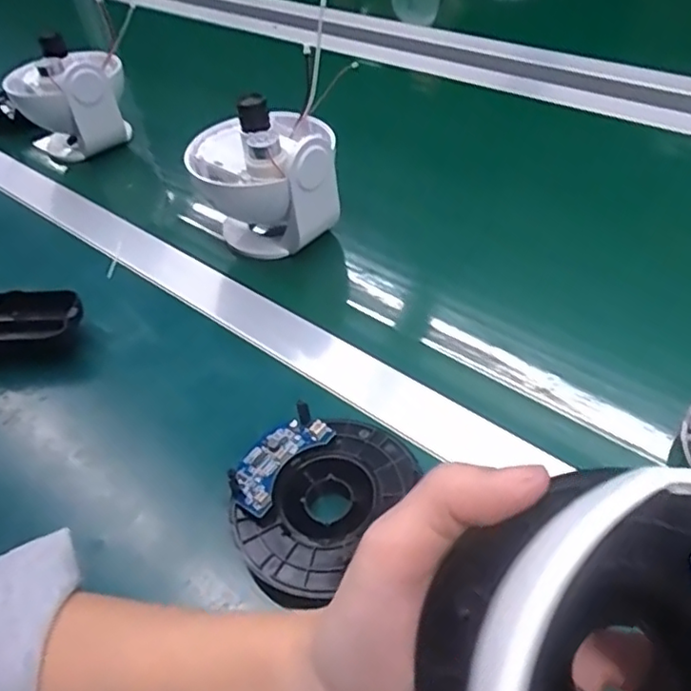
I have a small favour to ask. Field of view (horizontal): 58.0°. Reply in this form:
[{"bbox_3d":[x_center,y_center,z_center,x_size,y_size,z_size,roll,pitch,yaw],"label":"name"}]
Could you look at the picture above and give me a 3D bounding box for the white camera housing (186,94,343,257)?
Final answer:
[{"bbox_3d":[-0.066,-0.139,0.514,0.113,0.112,0.116,-6,46,-4],"label":"white camera housing"}]

